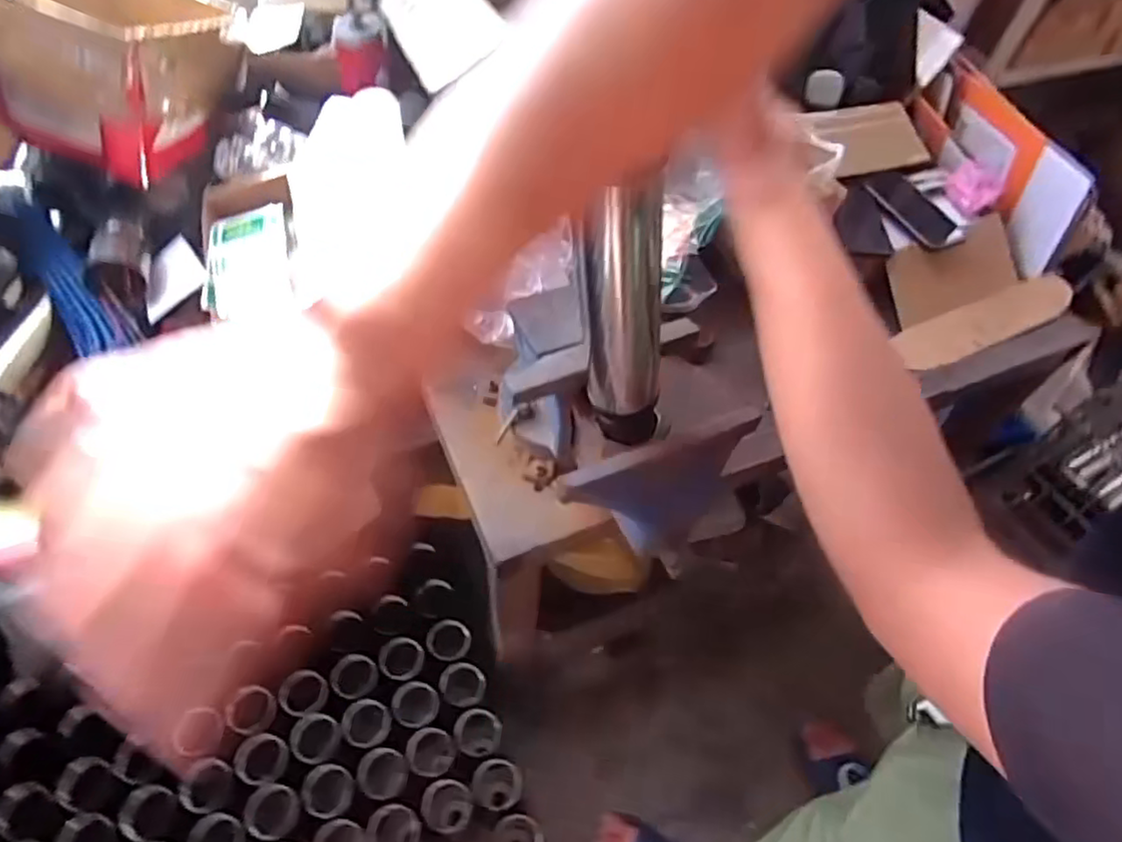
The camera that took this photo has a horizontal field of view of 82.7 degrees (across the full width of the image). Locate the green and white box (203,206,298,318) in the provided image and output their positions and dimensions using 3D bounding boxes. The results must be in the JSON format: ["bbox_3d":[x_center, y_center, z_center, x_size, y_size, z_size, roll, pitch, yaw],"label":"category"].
[{"bbox_3d":[-0.440,-0.228,0.894,0.118,0.045,0.166,-9,55,-12],"label":"green and white box"}]

